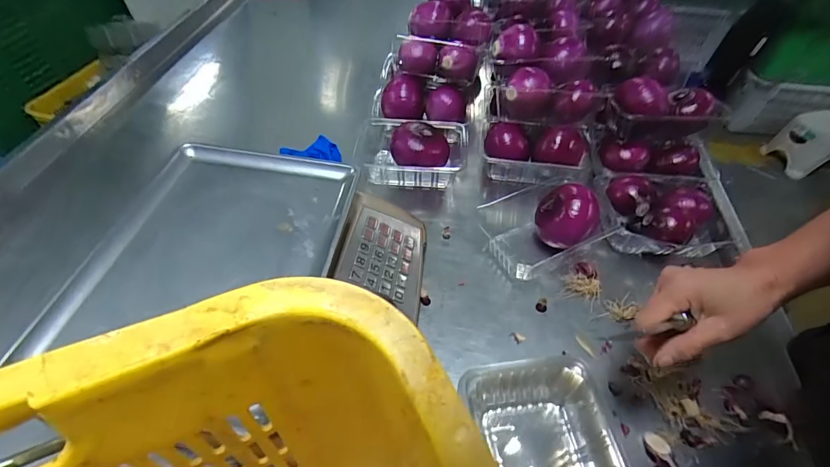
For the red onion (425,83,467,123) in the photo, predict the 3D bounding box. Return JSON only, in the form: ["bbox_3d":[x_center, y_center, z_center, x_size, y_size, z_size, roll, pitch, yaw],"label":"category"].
[{"bbox_3d":[0.055,-0.234,0.783,0.074,0.065,0.066,2,48,0],"label":"red onion"}]

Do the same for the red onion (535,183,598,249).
[{"bbox_3d":[0.209,-0.019,0.594,0.082,0.080,0.082,1,48,-1],"label":"red onion"}]

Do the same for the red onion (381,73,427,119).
[{"bbox_3d":[-0.020,-0.236,0.755,0.072,0.068,0.071,8,49,5],"label":"red onion"}]

